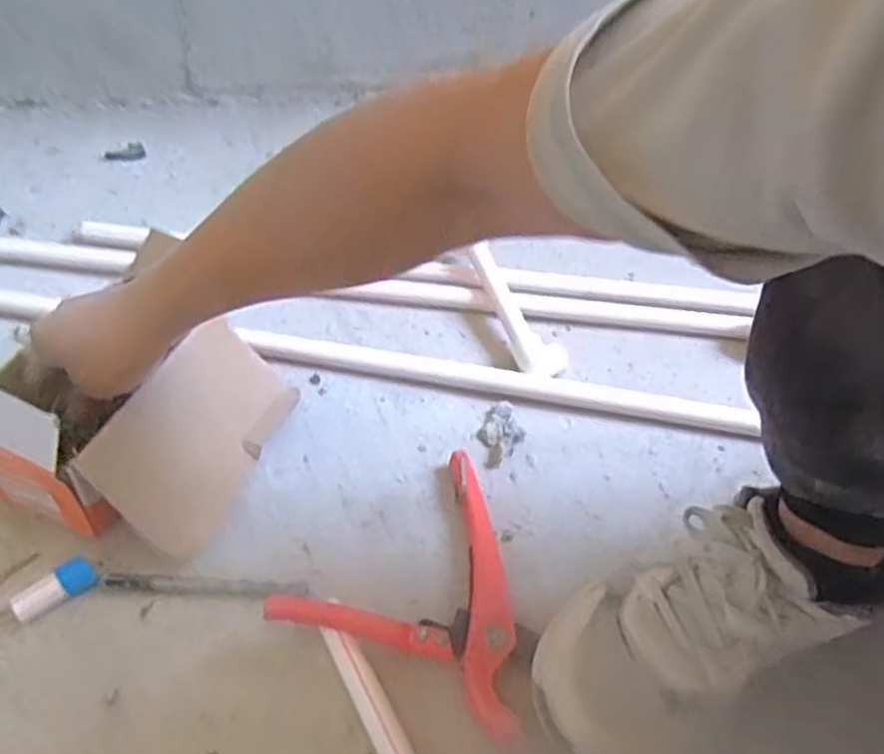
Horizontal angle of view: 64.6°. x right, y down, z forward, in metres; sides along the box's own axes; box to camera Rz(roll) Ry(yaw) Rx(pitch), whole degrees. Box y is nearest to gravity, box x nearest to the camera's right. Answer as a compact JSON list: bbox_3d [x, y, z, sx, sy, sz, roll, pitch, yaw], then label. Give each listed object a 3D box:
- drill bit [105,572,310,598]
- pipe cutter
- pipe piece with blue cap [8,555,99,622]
[{"bbox_3d":[-0.164,0.147,0.493,0.136,0.008,0.013,5,50,-1],"label":"drill bit"},{"bbox_3d":[0.000,0.133,0.504,0.171,0.034,0.177,21,51,12],"label":"pipe cutter"},{"bbox_3d":[-0.266,0.146,0.480,0.053,0.019,0.021,-30,59,-27],"label":"pipe piece with blue cap"}]

